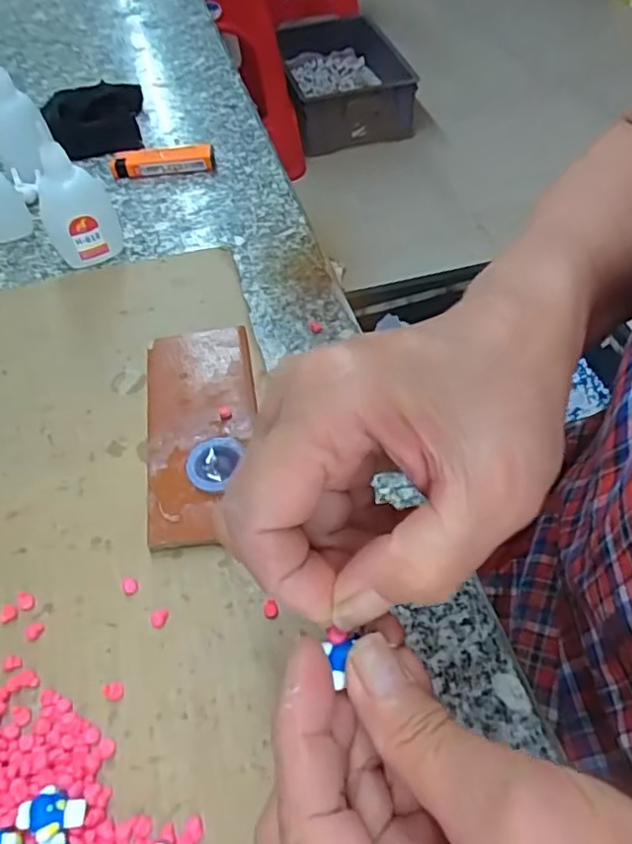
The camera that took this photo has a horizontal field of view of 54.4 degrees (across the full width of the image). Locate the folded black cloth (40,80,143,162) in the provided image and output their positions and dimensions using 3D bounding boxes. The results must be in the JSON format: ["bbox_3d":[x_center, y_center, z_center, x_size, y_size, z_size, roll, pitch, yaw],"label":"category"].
[{"bbox_3d":[-0.192,-0.276,0.534,0.082,0.033,0.120,-20,54,-10],"label":"folded black cloth"}]

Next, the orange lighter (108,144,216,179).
[{"bbox_3d":[-0.121,-0.205,0.486,0.081,0.018,0.019,-8,53,-1],"label":"orange lighter"}]

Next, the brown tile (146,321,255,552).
[{"bbox_3d":[-0.061,0.001,0.326,0.057,0.009,0.133,-9,53,-2],"label":"brown tile"}]

